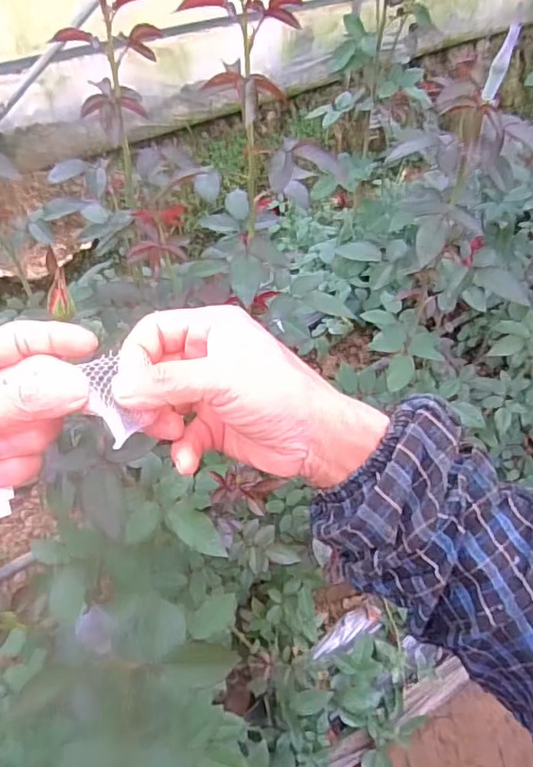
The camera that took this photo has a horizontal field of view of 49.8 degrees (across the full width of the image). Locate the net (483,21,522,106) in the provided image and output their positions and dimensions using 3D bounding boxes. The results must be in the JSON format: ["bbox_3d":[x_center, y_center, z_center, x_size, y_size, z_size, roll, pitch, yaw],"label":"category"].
[{"bbox_3d":[0.201,-0.275,0.494,0.013,0.064,0.017,18,53,10],"label":"net"}]

